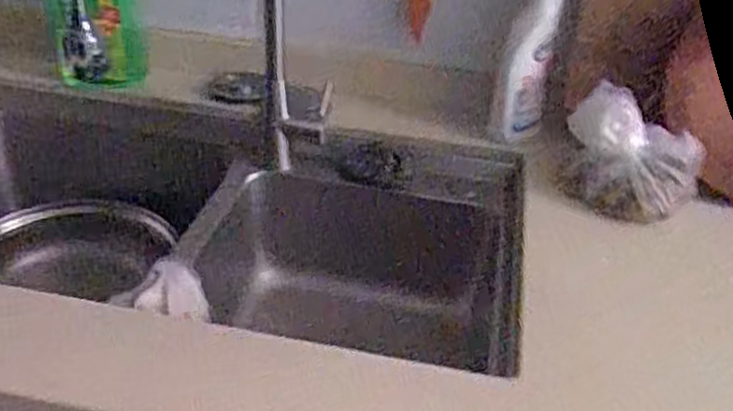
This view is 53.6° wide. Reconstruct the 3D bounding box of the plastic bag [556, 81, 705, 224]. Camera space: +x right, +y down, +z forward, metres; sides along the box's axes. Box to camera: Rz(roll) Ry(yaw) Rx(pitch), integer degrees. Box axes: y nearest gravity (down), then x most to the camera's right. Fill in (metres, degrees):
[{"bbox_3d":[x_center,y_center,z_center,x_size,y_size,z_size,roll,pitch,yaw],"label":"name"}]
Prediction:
[{"bbox_3d":[0.272,-0.053,0.749,0.137,0.114,0.080,14,33,19],"label":"plastic bag"}]

